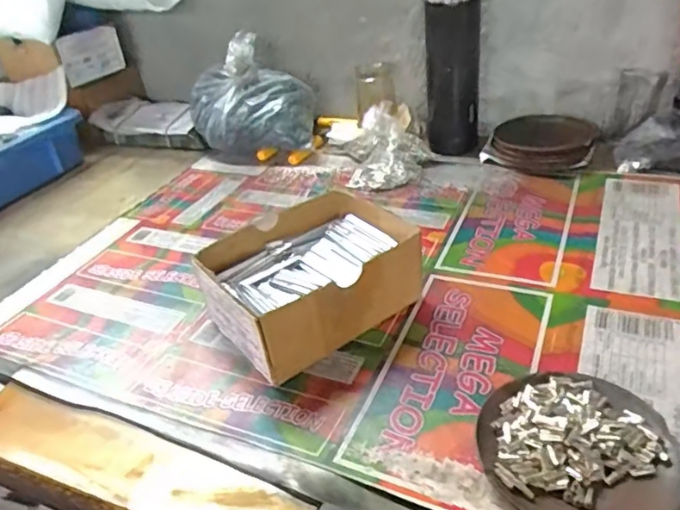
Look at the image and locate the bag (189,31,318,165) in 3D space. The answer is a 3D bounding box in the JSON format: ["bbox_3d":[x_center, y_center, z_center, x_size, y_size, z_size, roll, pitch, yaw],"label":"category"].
[{"bbox_3d":[-0.128,-0.206,0.770,0.175,0.144,0.111,-6,35,3],"label":"bag"}]

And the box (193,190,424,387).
[{"bbox_3d":[-0.026,0.018,0.484,0.160,0.069,0.127,-28,39,-26],"label":"box"}]

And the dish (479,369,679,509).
[{"bbox_3d":[0.145,0.117,0.343,0.109,0.025,0.110,-5,35,4],"label":"dish"}]

